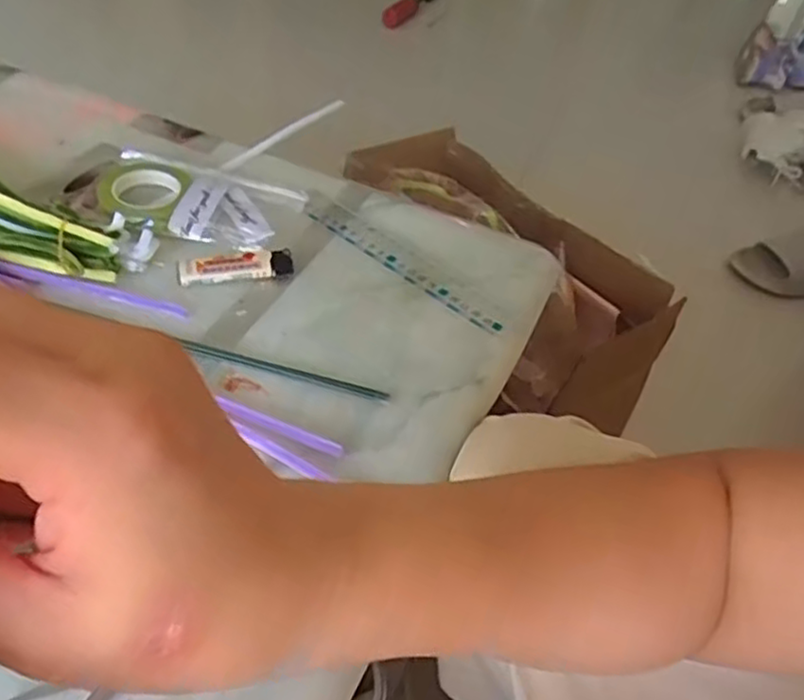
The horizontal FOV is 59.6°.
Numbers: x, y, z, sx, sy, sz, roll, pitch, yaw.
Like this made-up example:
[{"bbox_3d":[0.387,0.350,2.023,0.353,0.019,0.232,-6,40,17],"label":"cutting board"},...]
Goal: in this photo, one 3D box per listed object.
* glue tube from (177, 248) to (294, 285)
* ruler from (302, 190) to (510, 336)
[{"bbox_3d":[-0.116,-0.059,0.491,0.077,0.009,0.026,-7,48,-12],"label":"glue tube"},{"bbox_3d":[-0.005,-0.069,0.518,0.197,0.004,0.030,37,54,26],"label":"ruler"}]

